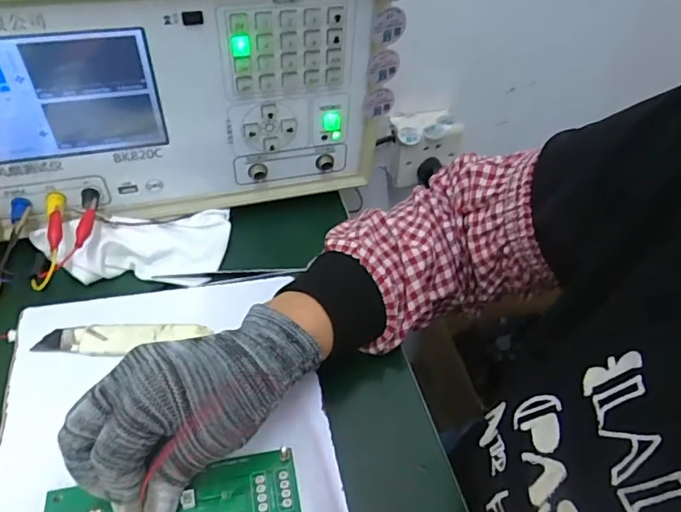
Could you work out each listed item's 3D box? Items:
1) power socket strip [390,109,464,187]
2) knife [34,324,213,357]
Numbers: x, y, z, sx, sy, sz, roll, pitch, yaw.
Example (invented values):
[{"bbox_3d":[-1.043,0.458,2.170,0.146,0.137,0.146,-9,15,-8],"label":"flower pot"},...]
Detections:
[{"bbox_3d":[0.106,-0.145,0.685,0.088,0.078,0.053,-13,51,-14],"label":"power socket strip"},{"bbox_3d":[-0.148,0.056,0.351,0.107,0.007,0.021,-1,49,-5],"label":"knife"}]

